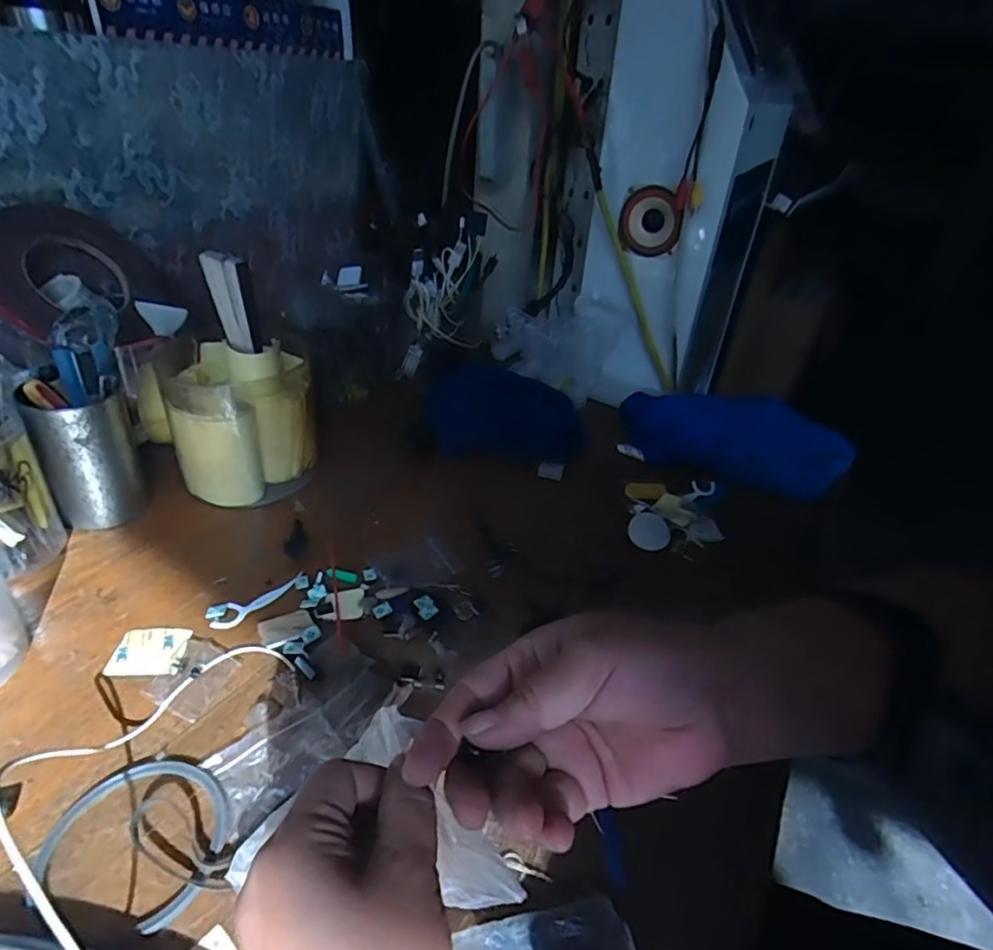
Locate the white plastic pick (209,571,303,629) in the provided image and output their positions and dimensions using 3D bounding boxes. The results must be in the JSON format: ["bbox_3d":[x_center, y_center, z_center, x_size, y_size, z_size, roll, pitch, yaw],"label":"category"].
[{"bbox_3d":[-0.179,0.092,0.440,0.019,0.005,0.071,26,39,29],"label":"white plastic pick"}]

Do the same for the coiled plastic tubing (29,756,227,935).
[{"bbox_3d":[-0.182,0.183,0.305,0.090,0.005,0.070,13,35,13],"label":"coiled plastic tubing"}]

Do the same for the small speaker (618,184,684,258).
[{"bbox_3d":[0.181,-0.297,0.687,0.070,0.073,0.012,14,35,13],"label":"small speaker"}]

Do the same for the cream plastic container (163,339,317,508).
[{"bbox_3d":[-0.227,-0.053,0.540,0.116,0.123,0.107,-7,35,-16],"label":"cream plastic container"}]

